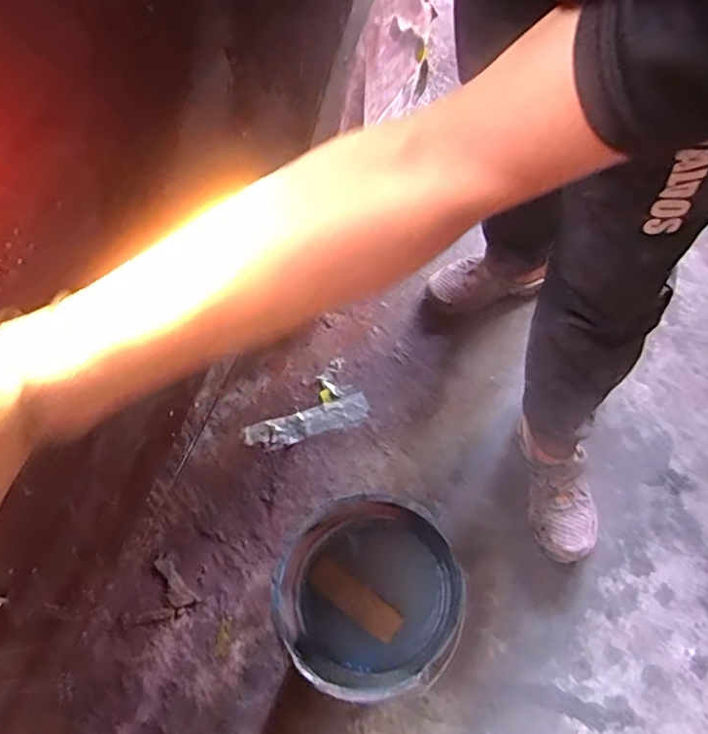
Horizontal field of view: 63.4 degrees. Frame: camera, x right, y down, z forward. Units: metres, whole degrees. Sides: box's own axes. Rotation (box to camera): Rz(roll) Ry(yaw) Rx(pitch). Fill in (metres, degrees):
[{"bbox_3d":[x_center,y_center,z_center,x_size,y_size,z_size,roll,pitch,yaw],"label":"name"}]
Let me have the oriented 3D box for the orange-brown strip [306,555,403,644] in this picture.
[{"bbox_3d":[0.000,0.358,0.892,0.156,0.026,0.048,35,74,11],"label":"orange-brown strip"}]

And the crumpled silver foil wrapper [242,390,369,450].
[{"bbox_3d":[-0.098,0.116,1.187,0.259,0.008,0.065,-18,64,-2],"label":"crumpled silver foil wrapper"}]

